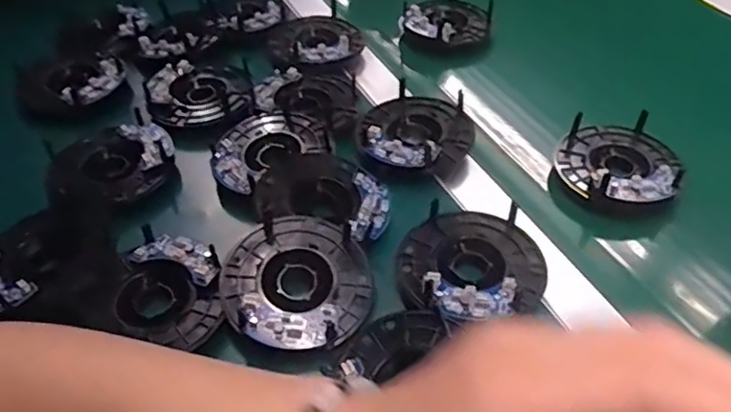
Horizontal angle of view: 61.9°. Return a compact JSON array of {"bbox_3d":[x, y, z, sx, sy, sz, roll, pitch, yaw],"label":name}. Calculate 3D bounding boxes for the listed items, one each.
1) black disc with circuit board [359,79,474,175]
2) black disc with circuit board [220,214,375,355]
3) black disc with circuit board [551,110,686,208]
[{"bbox_3d":[0.043,-0.068,0.540,0.099,0.030,0.101,-1,45,1],"label":"black disc with circuit board"},{"bbox_3d":[-0.047,0.049,0.419,0.100,0.016,0.104,-1,45,1],"label":"black disc with circuit board"},{"bbox_3d":[0.210,-0.033,0.515,0.094,0.047,0.099,-1,45,1],"label":"black disc with circuit board"}]

